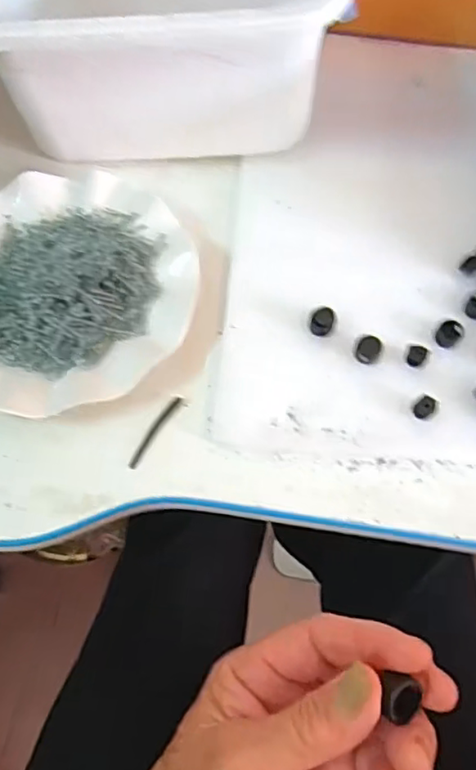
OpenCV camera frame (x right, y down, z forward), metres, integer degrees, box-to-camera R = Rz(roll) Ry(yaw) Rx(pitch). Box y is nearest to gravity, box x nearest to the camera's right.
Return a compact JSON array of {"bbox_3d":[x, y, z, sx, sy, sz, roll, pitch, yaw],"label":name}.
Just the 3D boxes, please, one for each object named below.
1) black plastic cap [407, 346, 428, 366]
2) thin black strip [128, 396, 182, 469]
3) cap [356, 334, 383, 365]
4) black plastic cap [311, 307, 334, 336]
[{"bbox_3d":[0.112,-0.018,0.382,0.011,0.005,0.012,1,65,-2],"label":"black plastic cap"},{"bbox_3d":[-0.051,0.028,0.372,0.006,0.004,0.052,30,67,12],"label":"thin black strip"},{"bbox_3d":[0.082,-0.022,0.385,0.015,0.008,0.017,25,66,9],"label":"cap"},{"bbox_3d":[0.054,-0.040,0.392,0.014,0.014,0.013,1,65,-2],"label":"black plastic cap"}]

